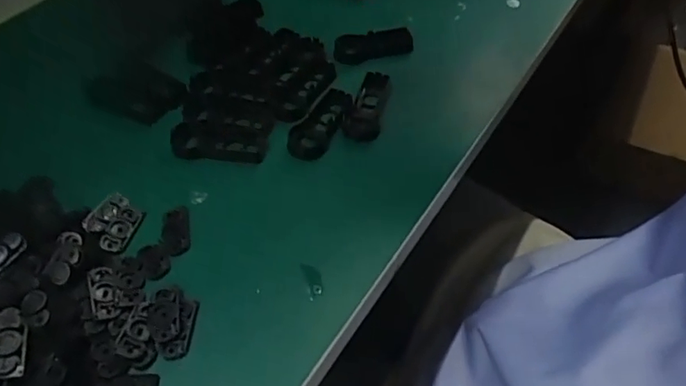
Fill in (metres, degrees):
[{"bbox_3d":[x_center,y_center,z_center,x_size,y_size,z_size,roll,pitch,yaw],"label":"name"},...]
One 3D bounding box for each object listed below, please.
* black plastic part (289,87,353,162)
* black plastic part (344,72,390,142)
[{"bbox_3d":[-0.013,-0.042,0.321,0.022,0.011,0.055,22,55,18],"label":"black plastic part"},{"bbox_3d":[0.016,-0.055,0.330,0.020,0.012,0.052,12,53,11],"label":"black plastic part"}]

